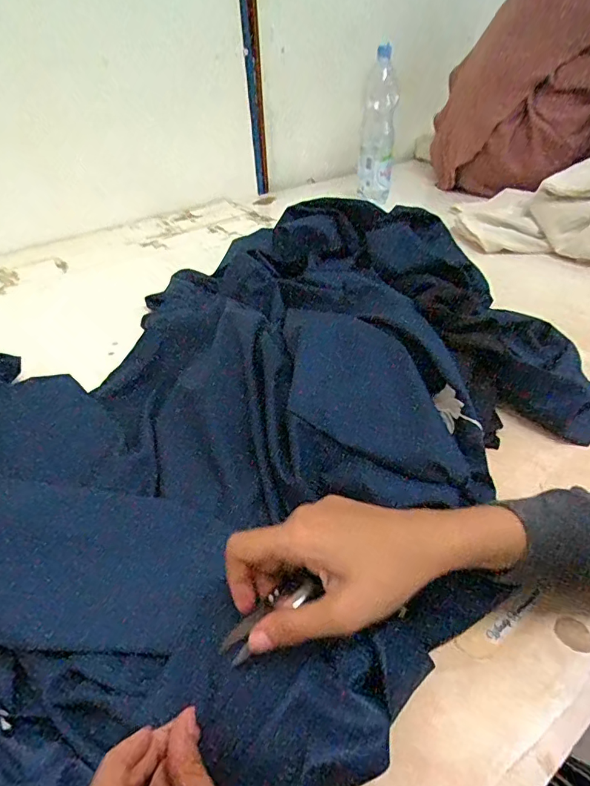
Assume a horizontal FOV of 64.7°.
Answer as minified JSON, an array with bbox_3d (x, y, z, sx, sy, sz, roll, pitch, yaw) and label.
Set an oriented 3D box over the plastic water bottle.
[{"bbox_3d":[0.217,-0.689,1.225,0.089,0.342,0.105,3,38,8],"label":"plastic water bottle"}]

